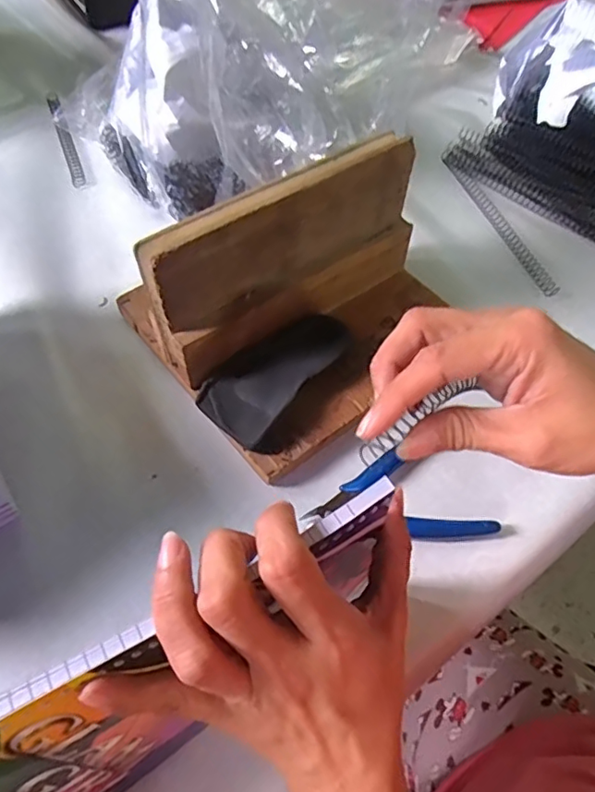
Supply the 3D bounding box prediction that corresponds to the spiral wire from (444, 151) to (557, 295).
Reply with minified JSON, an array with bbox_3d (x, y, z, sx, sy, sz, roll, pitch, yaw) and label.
[{"bbox_3d":[0.189,-0.173,0.533,0.014,0.007,0.205,-15,60,-11],"label":"spiral wire"}]

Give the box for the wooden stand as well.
[{"bbox_3d":[0.007,-0.081,0.397,0.210,0.126,0.176,-36,66,-21],"label":"wooden stand"}]

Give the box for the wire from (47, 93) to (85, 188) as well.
[{"bbox_3d":[-0.243,-0.273,0.579,0.013,0.010,0.158,-18,61,-13],"label":"wire"}]

